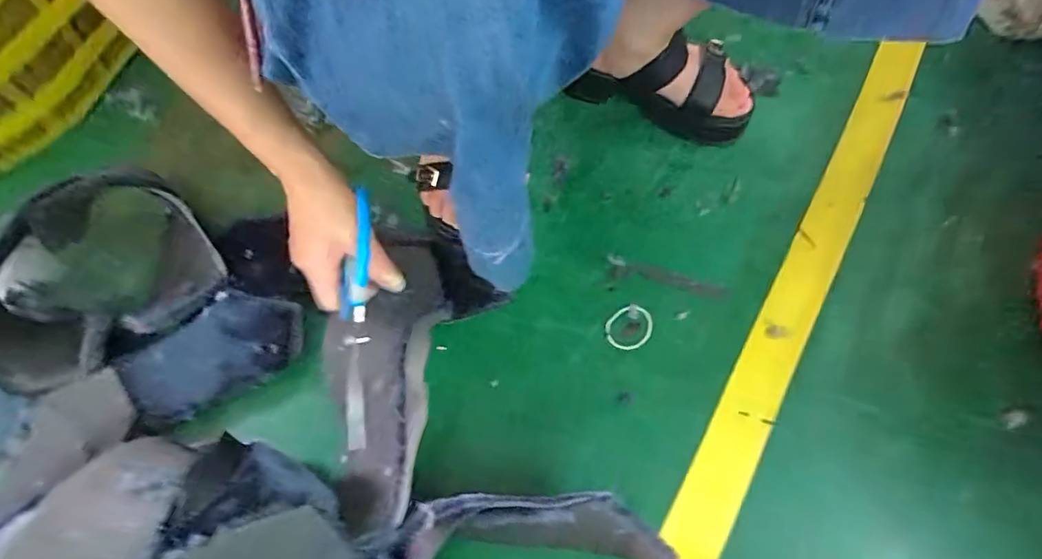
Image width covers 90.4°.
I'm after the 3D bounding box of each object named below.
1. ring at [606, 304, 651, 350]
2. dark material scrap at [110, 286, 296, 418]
[{"bbox_3d":[0.107,0.047,0.507,0.047,0.004,0.041,-33,68,-12],"label":"ring"},{"bbox_3d":[-0.291,0.073,0.501,0.156,0.031,0.094,-38,69,-14],"label":"dark material scrap"}]

